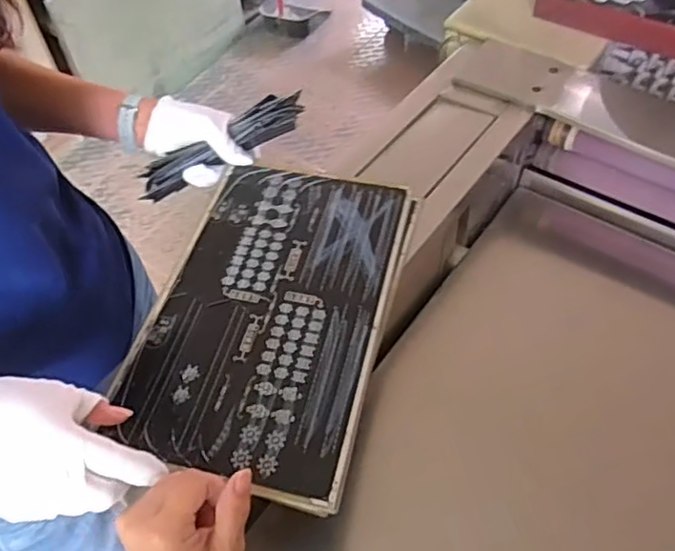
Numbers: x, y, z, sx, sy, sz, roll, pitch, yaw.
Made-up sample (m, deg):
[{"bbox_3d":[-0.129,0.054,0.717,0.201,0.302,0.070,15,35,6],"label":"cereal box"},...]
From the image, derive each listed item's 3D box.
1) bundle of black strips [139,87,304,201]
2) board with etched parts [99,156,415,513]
[{"bbox_3d":[-0.130,-0.144,0.701,0.202,0.035,0.033,-25,52,11],"label":"bundle of black strips"},{"bbox_3d":[-0.052,0.025,0.565,0.203,0.018,0.327,11,54,11],"label":"board with etched parts"}]

